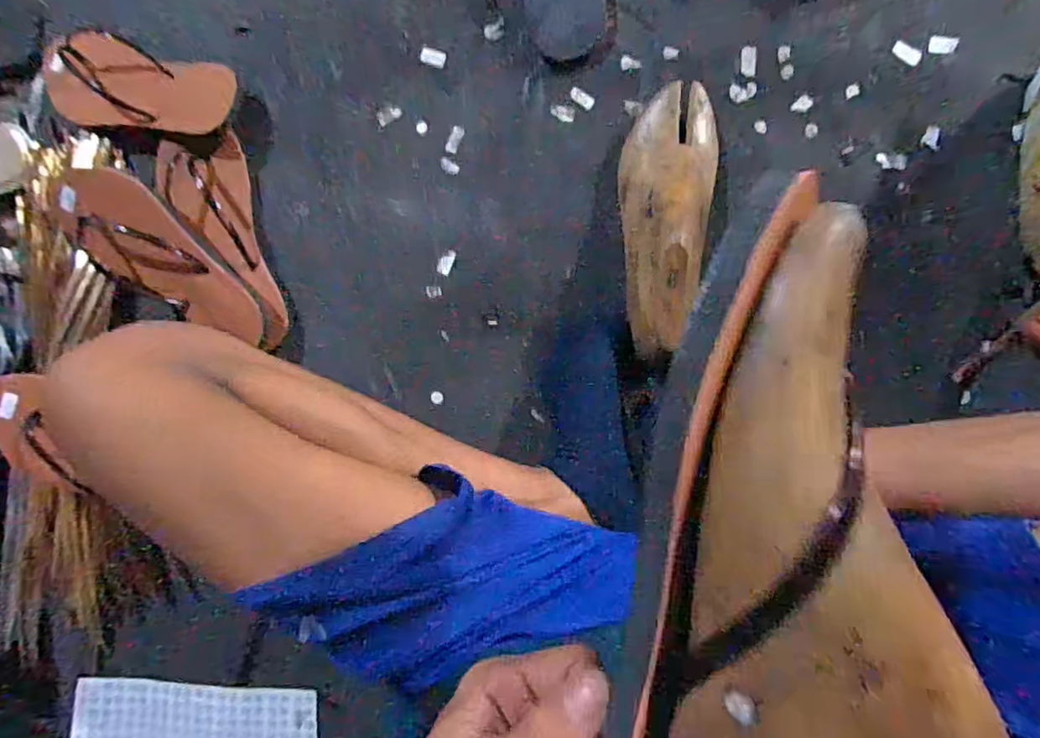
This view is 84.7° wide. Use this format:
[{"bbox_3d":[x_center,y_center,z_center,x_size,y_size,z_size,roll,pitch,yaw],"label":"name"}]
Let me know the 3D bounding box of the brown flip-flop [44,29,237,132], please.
[{"bbox_3d":[-0.355,-0.268,0.546,0.174,0.035,0.081,10,97,7],"label":"brown flip-flop"}]

